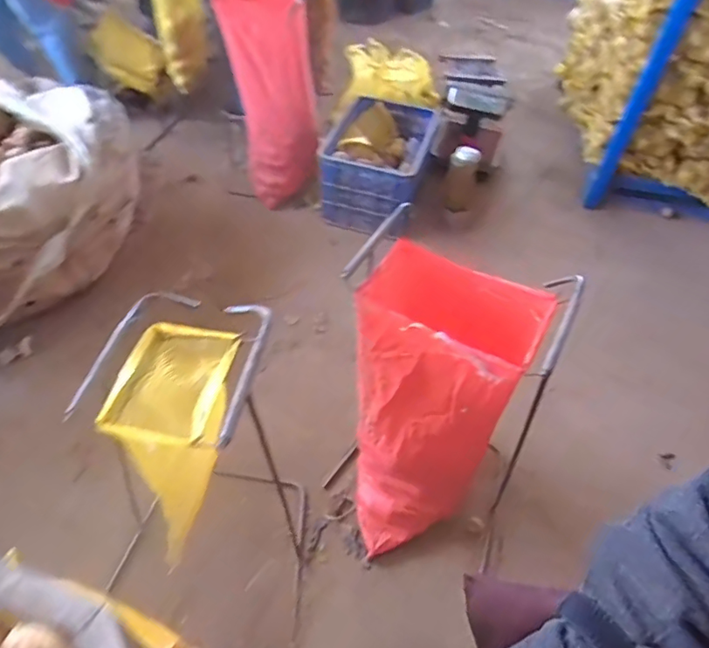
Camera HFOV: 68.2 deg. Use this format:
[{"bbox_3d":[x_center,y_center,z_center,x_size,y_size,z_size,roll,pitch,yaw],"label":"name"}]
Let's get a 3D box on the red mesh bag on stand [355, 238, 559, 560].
[{"bbox_3d":[0.134,0.219,1.125,0.299,0.716,0.275,20,51,12],"label":"red mesh bag on stand"}]

